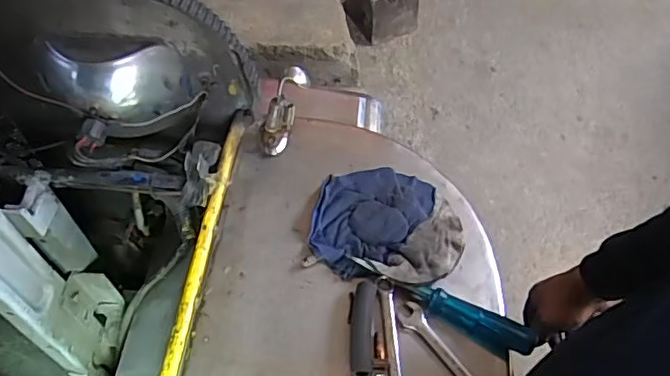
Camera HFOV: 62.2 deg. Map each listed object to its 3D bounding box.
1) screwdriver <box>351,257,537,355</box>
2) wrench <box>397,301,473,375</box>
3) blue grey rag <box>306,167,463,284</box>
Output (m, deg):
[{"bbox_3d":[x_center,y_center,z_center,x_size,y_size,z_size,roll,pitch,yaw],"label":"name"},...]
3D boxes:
[{"bbox_3d":[0.108,0.116,0.564,0.185,0.033,0.030,24,55,16],"label":"screwdriver"},{"bbox_3d":[0.107,0.162,0.528,0.026,0.013,0.128,-28,57,-21],"label":"wrench"},{"bbox_3d":[0.059,0.038,0.615,0.160,0.022,0.144,9,52,6],"label":"blue grey rag"}]

